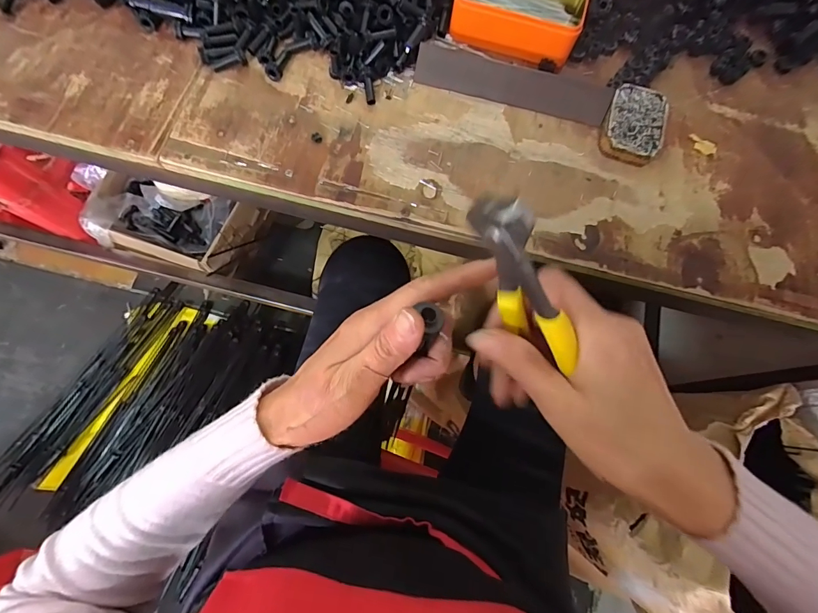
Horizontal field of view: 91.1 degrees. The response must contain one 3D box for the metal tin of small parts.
[{"bbox_3d":[0.247,-0.200,0.443,0.062,0.023,0.089,18,75,4],"label":"metal tin of small parts"}]

